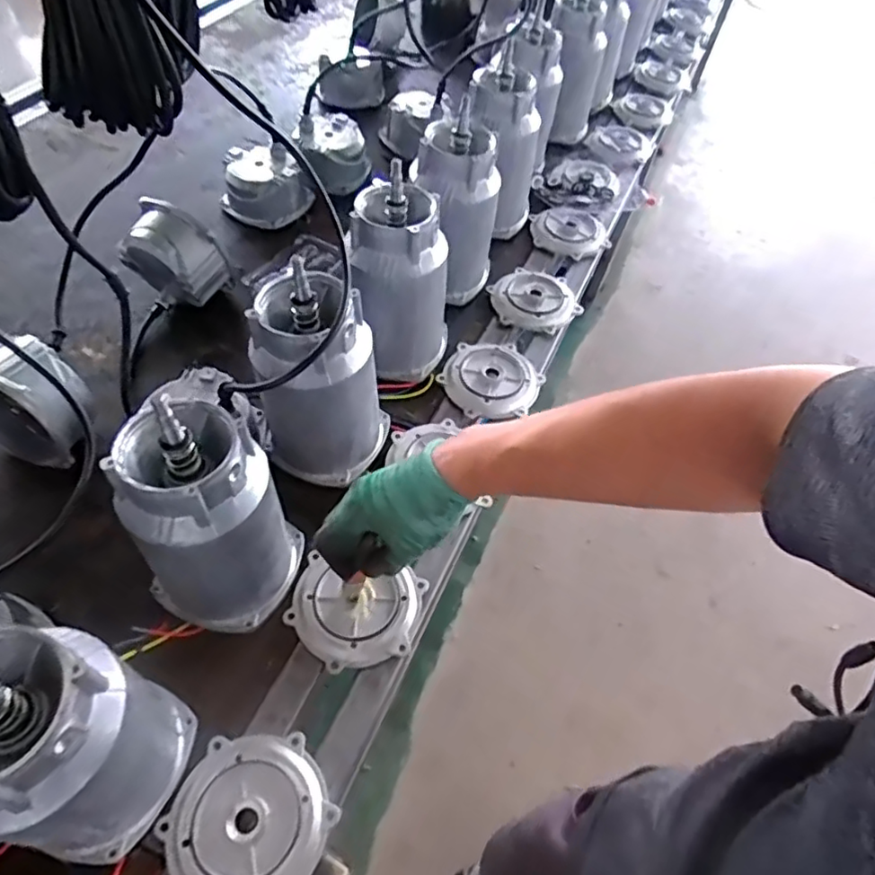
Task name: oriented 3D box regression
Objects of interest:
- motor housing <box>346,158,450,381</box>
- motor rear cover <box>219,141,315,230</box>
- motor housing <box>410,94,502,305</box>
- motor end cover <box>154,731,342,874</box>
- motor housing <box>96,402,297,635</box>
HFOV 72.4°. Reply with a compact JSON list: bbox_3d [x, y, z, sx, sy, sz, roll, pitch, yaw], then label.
[{"bbox_3d":[-0.042,-0.184,0.725,0.114,0.214,0.110,3,54,-4],"label":"motor housing"},{"bbox_3d":[-0.274,-0.399,0.955,0.137,0.074,0.122,-5,55,-9],"label":"motor rear cover"},{"bbox_3d":[0.026,-0.314,0.829,0.106,0.211,0.113,36,59,19],"label":"motor housing"},{"bbox_3d":[-0.154,0.312,0.488,0.123,0.021,0.129,24,56,11],"label":"motor end cover"},{"bbox_3d":[-0.196,0.074,0.526,0.104,0.215,0.119,13,54,3],"label":"motor housing"}]

